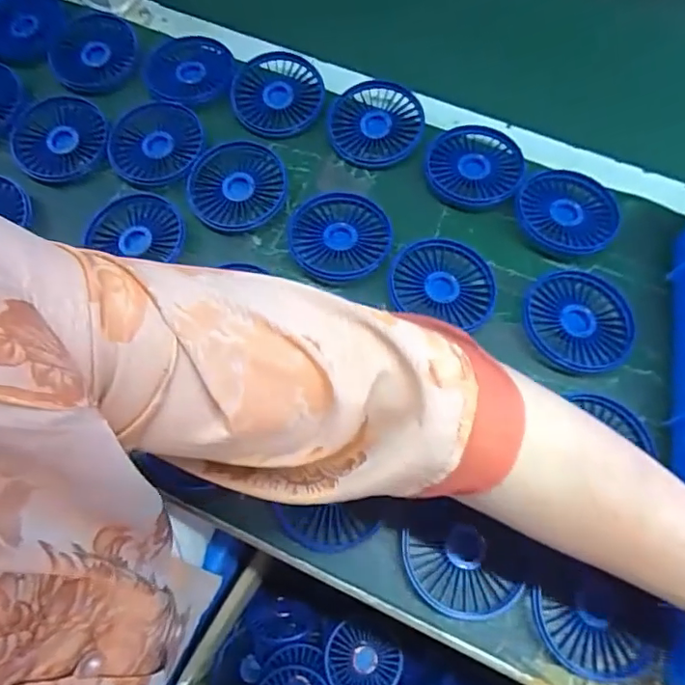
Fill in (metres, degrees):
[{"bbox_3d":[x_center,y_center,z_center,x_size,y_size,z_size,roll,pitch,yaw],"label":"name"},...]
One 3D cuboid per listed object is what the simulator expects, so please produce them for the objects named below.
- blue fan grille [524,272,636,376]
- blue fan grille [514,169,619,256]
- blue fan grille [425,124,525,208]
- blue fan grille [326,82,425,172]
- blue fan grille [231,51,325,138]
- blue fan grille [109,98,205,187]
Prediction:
[{"bbox_3d":[0.189,-0.017,0.434,0.084,0.017,0.088,0,68,0],"label":"blue fan grille"},{"bbox_3d":[0.194,-0.116,0.470,0.083,0.014,0.084,0,68,0],"label":"blue fan grille"},{"bbox_3d":[0.119,-0.162,0.488,0.083,0.012,0.086,0,68,0],"label":"blue fan grille"},{"bbox_3d":[0.030,-0.202,0.500,0.085,0.025,0.080,5,68,2],"label":"blue fan grille"},{"bbox_3d":[-0.062,-0.236,0.516,0.084,0.021,0.083,1,68,0],"label":"blue fan grille"},{"bbox_3d":[-0.172,-0.184,0.502,0.083,0.015,0.084,0,68,0],"label":"blue fan grille"}]

